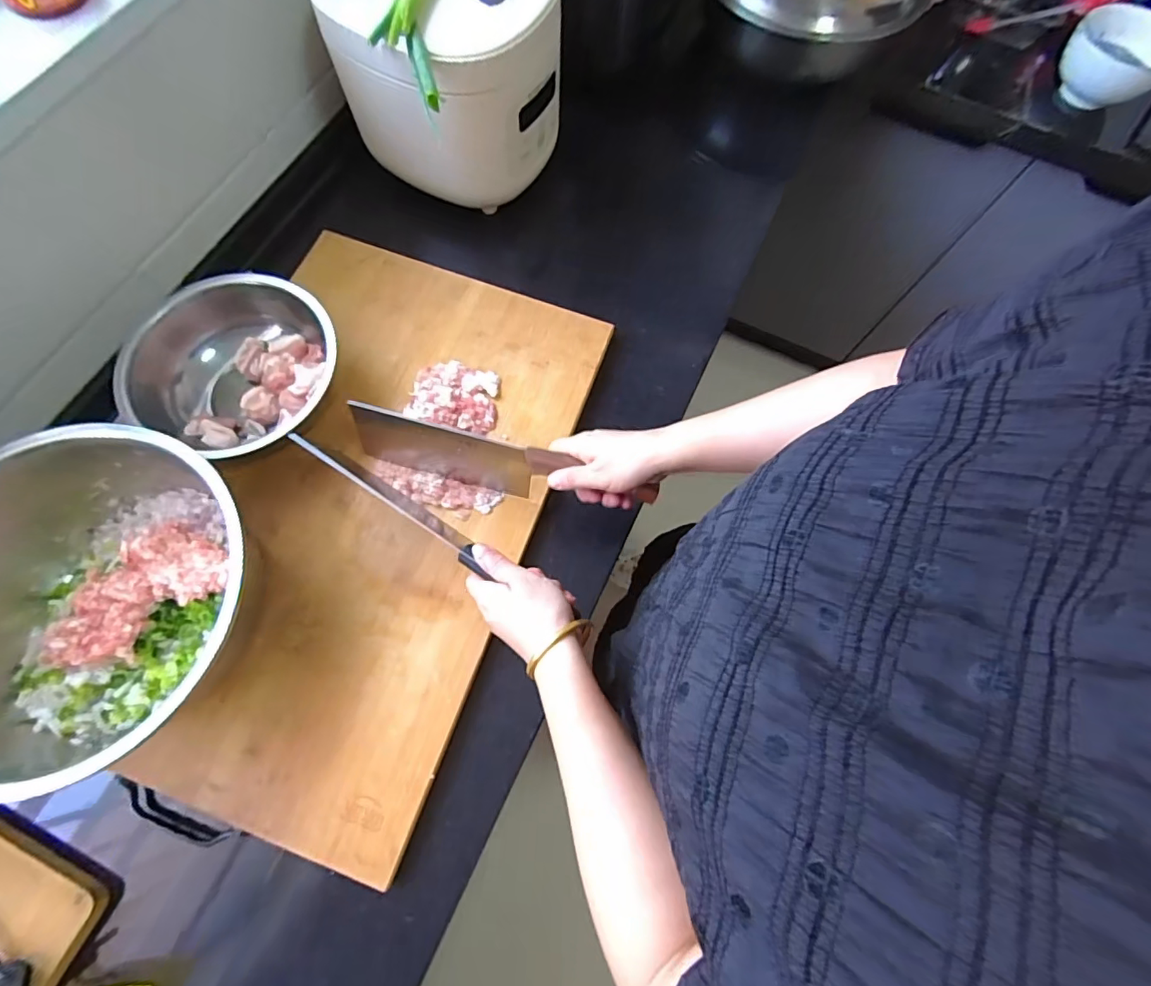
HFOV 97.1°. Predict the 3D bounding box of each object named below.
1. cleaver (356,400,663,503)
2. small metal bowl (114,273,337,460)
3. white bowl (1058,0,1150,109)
[{"bbox_3d":[-0.085,-0.035,0.507,0.327,0.082,0.054,13,70,20],"label":"cleaver"},{"bbox_3d":[-0.347,-0.129,0.535,0.183,0.079,0.187,0,71,-1],"label":"small metal bowl"},{"bbox_3d":[0.816,-0.652,0.770,0.139,0.092,0.143,1,71,-3],"label":"white bowl"}]

